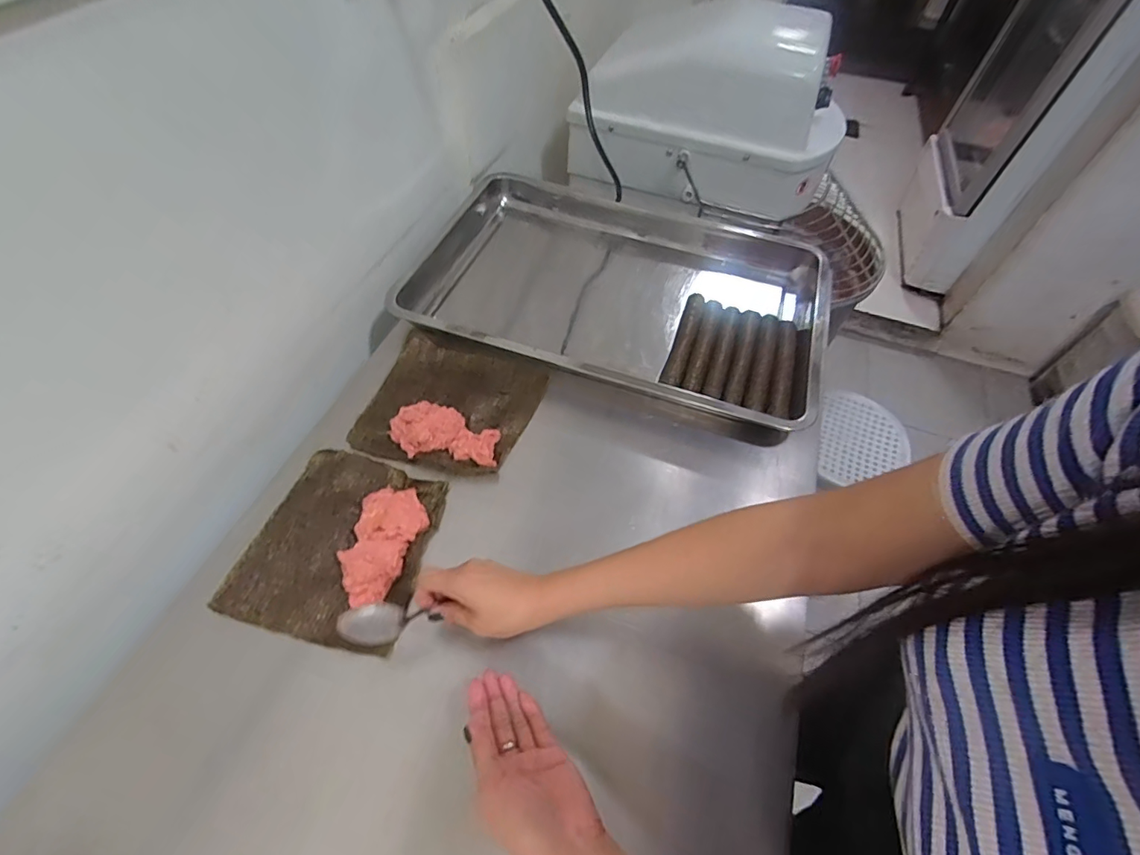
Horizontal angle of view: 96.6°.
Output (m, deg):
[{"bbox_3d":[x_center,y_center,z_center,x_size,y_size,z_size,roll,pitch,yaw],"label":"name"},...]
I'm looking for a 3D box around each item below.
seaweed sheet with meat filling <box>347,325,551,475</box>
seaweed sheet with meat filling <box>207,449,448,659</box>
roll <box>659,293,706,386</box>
[{"bbox_3d":[-0.154,-0.029,0.655,0.202,0.047,0.194,17,55,9],"label":"seaweed sheet with meat filling"},{"bbox_3d":[-0.245,0.118,0.542,0.177,0.021,0.195,12,55,6],"label":"seaweed sheet with meat filling"},{"bbox_3d":[0.166,-0.130,0.735,0.029,0.029,0.206,18,56,9],"label":"roll"}]

